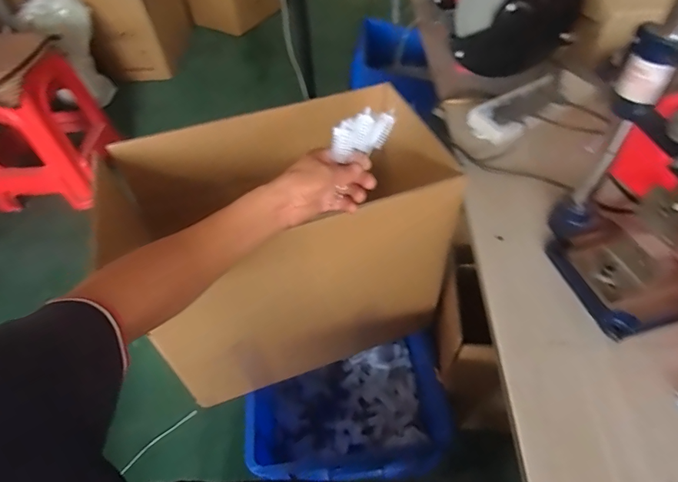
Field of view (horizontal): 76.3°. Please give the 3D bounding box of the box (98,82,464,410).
[{"bbox_3d":[-0.089,0.013,0.852,0.525,0.406,0.328,-16,52,-10],"label":"box"}]

